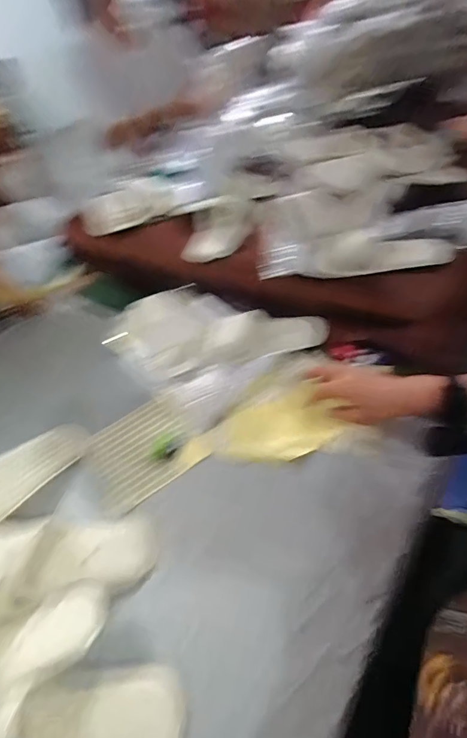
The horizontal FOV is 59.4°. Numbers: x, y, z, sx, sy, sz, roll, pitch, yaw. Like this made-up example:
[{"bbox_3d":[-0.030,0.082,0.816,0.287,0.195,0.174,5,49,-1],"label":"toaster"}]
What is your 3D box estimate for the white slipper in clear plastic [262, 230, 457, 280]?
[{"bbox_3d":[0.216,-0.213,0.746,0.337,0.061,0.104,-2,47,12],"label":"white slipper in clear plastic"}]

